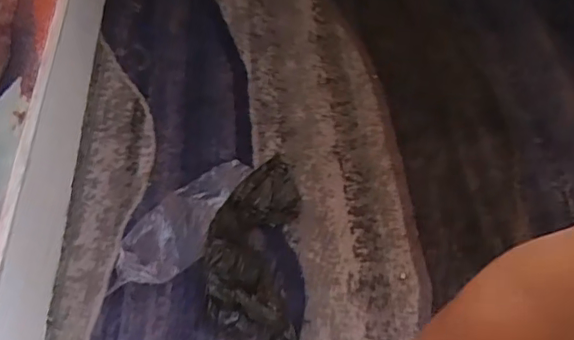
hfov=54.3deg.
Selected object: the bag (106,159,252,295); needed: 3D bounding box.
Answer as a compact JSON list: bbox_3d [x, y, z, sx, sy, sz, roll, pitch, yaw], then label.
[{"bbox_3d":[-0.108,0.051,0.590,0.070,0.021,0.184,35,64,23],"label":"bag"}]

